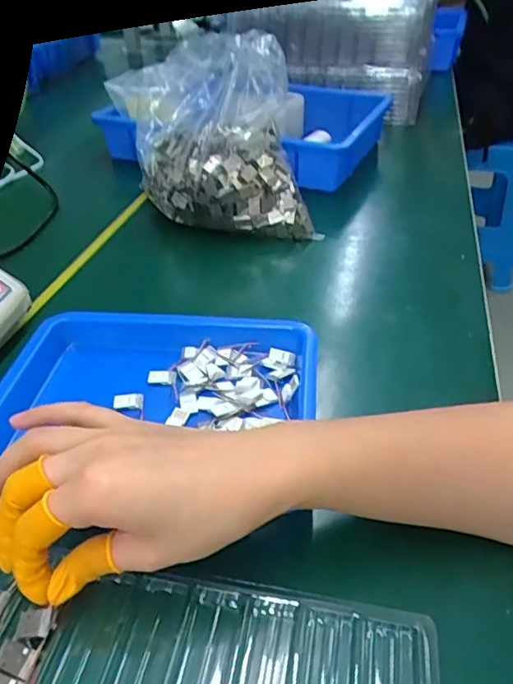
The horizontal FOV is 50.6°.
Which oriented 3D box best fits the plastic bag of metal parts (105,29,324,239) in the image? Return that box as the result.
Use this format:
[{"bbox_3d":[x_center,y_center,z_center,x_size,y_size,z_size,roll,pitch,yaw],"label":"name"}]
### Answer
[{"bbox_3d":[-0.047,-0.223,0.602,0.198,0.174,0.188,-6,39,-6],"label":"plastic bag of metal parts"}]

